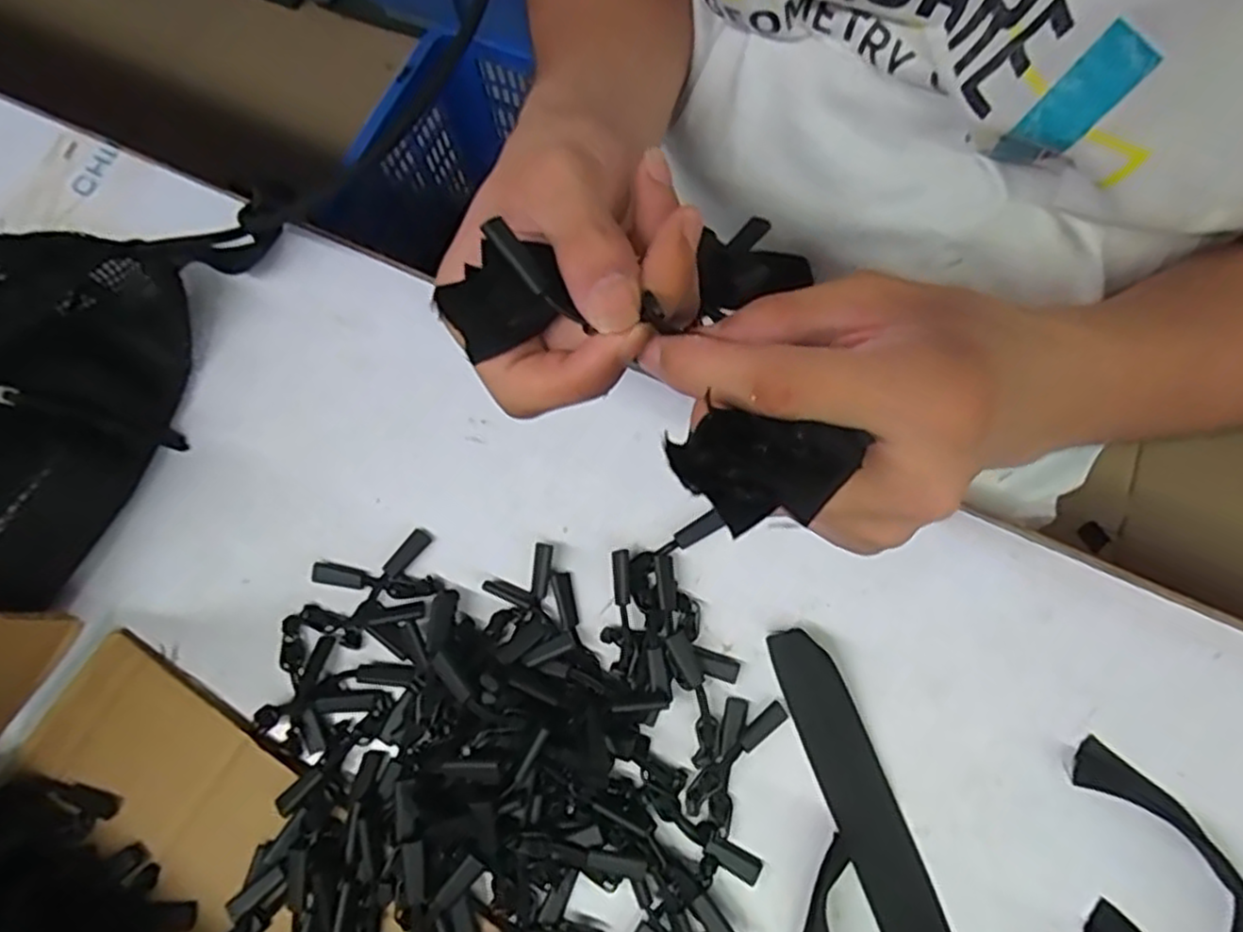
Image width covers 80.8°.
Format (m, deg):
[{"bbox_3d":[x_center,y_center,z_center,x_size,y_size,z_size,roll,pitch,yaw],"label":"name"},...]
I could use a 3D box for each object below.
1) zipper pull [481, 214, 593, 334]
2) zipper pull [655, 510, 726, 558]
[{"bbox_3d":[-0.024,-0.052,0.201,0.006,0.004,0.034,-45,109,-10],"label":"zipper pull"},{"bbox_3d":[0.031,0.031,0.327,0.033,0.006,0.009,-33,76,-8],"label":"zipper pull"}]

